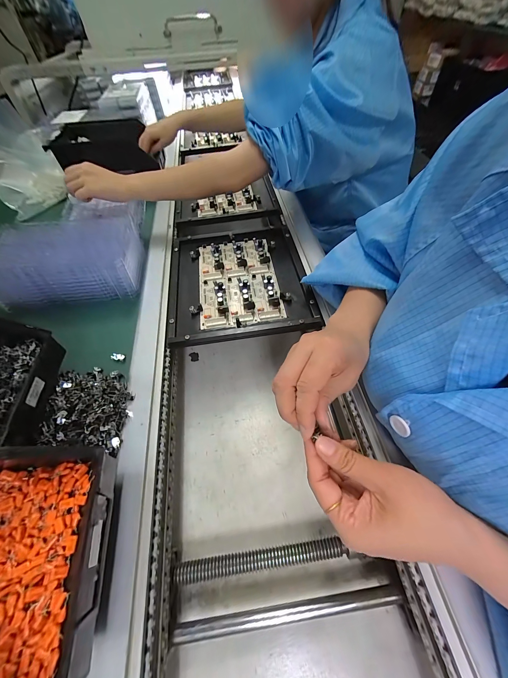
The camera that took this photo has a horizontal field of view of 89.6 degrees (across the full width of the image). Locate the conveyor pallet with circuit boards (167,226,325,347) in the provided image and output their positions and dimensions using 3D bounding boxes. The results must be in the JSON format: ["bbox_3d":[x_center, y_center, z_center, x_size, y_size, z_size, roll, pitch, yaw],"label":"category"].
[{"bbox_3d":[-0.028,-0.106,0.446,0.229,0.019,0.245,-8,56,-2],"label":"conveyor pallet with circuit boards"}]

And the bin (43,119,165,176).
[{"bbox_3d":[-0.340,-0.451,0.611,0.217,0.075,0.148,-8,56,-2],"label":"bin"}]

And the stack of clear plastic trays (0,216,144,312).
[{"bbox_3d":[-0.306,-0.133,0.436,0.202,0.088,0.143,-9,56,-3],"label":"stack of clear plastic trays"}]

